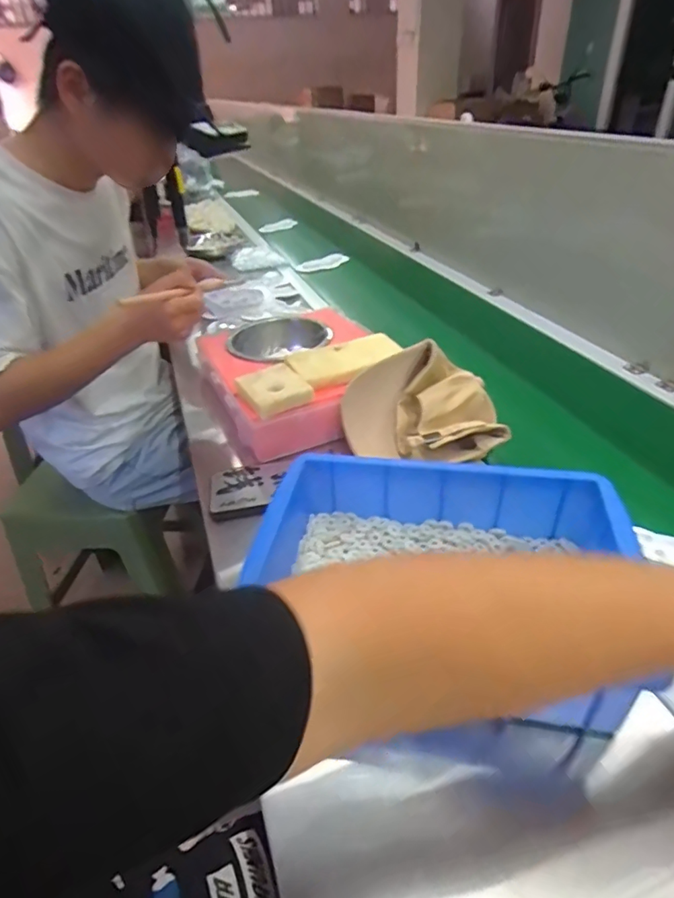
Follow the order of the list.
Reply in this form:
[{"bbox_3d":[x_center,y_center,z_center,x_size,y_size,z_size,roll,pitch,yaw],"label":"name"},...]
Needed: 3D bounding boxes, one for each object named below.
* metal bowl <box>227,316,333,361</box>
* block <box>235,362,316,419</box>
[{"bbox_3d":[-0.089,-0.170,0.836,0.154,0.046,0.154,-3,36,2],"label":"metal bowl"},{"bbox_3d":[-0.082,-0.078,0.659,0.078,0.015,0.091,-20,39,-20],"label":"block"}]

